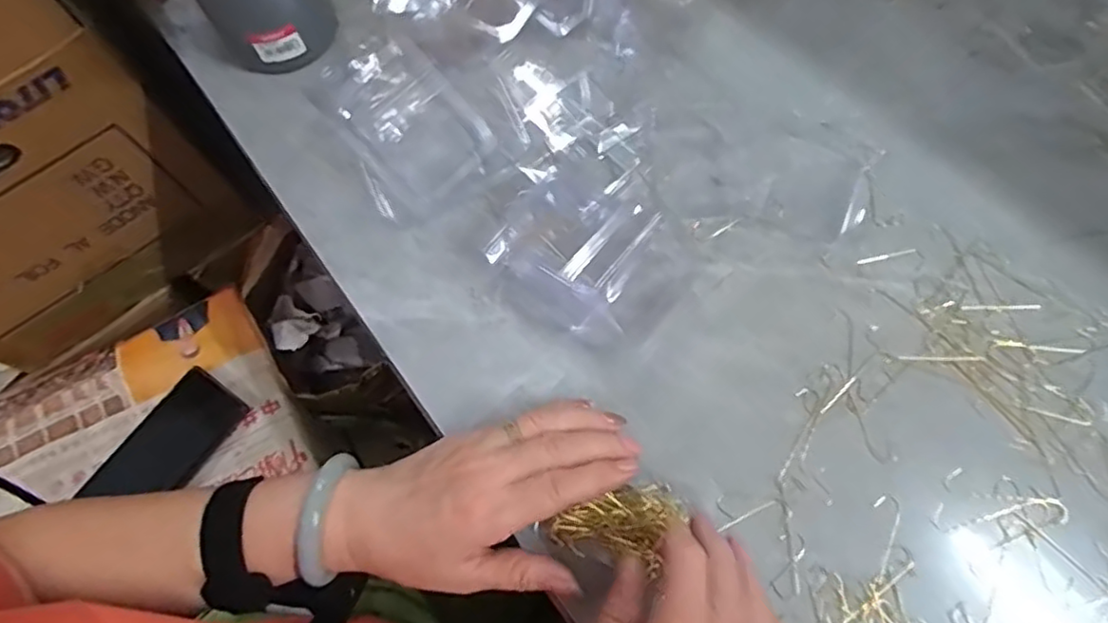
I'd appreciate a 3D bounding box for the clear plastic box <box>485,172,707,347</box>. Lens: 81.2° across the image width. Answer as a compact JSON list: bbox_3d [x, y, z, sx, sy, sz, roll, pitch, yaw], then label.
[{"bbox_3d":[0.027,-0.037,0.400,0.112,0.029,0.108,41,75,14],"label":"clear plastic box"}]

